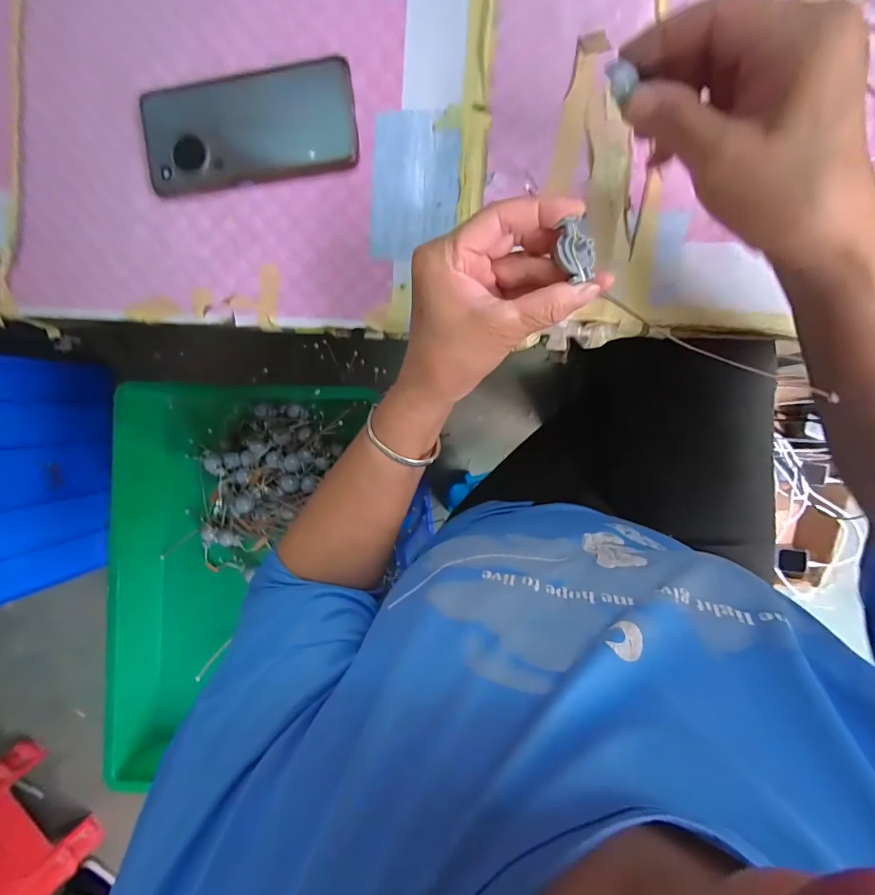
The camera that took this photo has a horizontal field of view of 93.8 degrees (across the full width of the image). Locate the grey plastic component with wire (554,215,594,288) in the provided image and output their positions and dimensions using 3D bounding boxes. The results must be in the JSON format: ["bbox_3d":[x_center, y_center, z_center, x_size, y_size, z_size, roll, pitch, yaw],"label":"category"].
[{"bbox_3d":[0.079,-0.112,0.233,0.021,0.010,0.032,-11,96,7],"label":"grey plastic component with wire"}]

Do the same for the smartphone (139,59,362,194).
[{"bbox_3d":[-0.146,-0.248,0.317,0.164,0.012,0.077,-6,96,6],"label":"smartphone"}]

